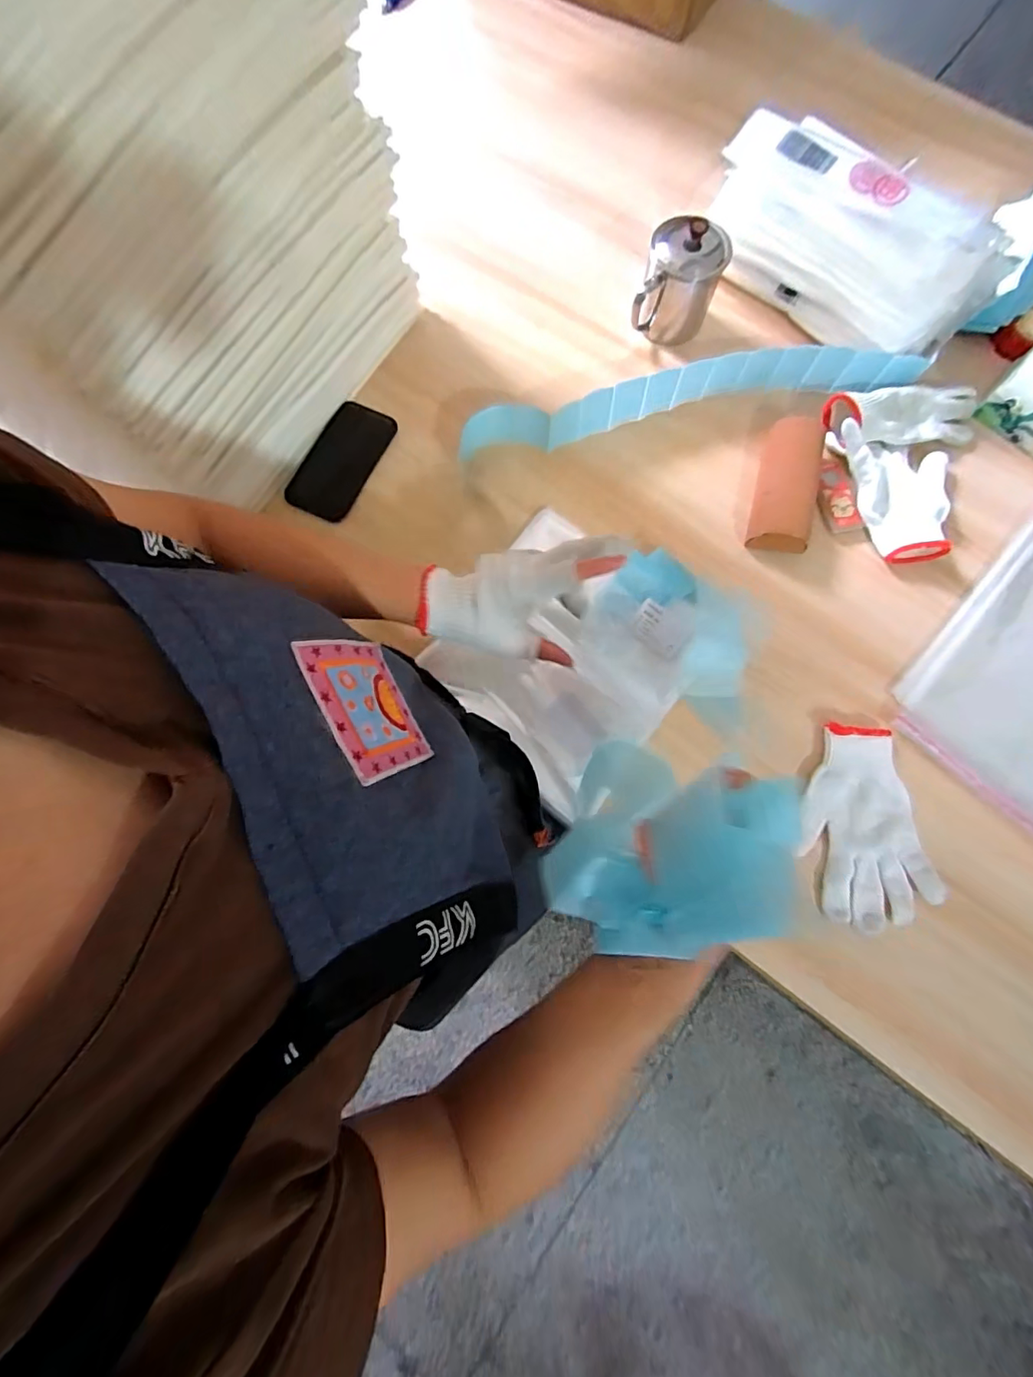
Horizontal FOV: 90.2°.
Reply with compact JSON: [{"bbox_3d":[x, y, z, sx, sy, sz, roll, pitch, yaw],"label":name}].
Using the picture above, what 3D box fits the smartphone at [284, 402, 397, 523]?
[{"bbox_3d":[-0.205,-0.271,0.609,0.074,0.006,0.153,27,80,-6],"label":"smartphone"}]

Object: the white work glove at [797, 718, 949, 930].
[{"bbox_3d":[0.344,0.135,0.515,0.118,0.020,0.186,-9,78,-2],"label":"white work glove"}]

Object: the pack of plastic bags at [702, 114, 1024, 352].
[{"bbox_3d":[0.403,-0.547,0.620,0.339,0.113,0.203,39,80,8],"label":"pack of plastic bags"}]

